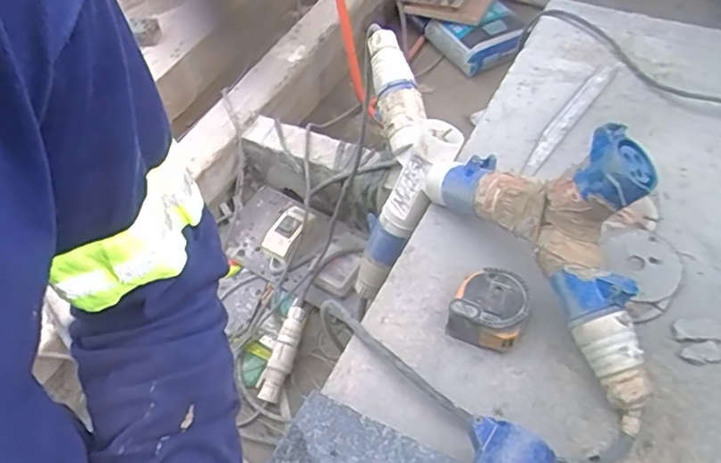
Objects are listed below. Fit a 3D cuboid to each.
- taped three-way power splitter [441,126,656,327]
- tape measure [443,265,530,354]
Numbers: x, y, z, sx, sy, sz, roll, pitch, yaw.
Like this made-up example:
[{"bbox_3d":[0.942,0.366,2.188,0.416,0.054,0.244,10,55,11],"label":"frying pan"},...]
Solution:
[{"bbox_3d":[0.169,-0.030,0.547,0.088,0.155,0.229,-26,53,-15],"label":"taped three-way power splitter"},{"bbox_3d":[0.122,0.073,0.556,0.067,0.040,0.067,17,57,21],"label":"tape measure"}]

